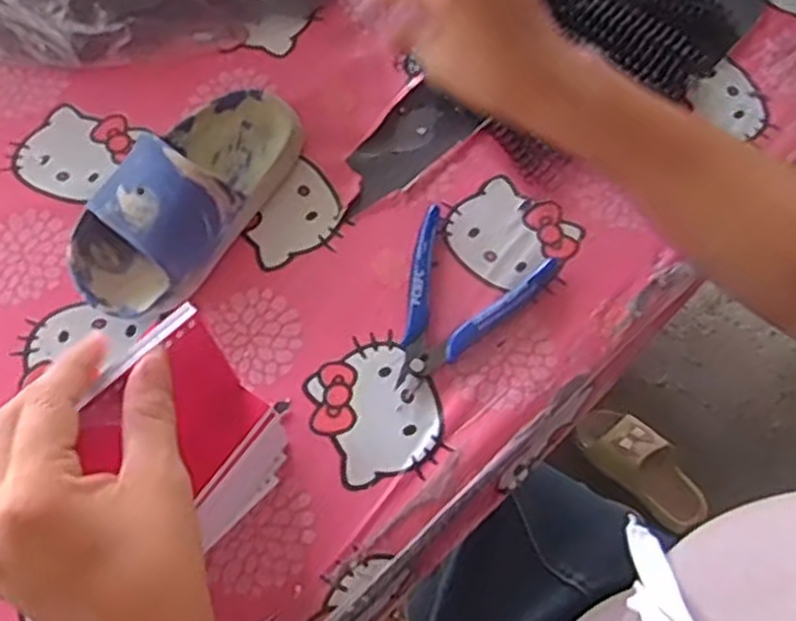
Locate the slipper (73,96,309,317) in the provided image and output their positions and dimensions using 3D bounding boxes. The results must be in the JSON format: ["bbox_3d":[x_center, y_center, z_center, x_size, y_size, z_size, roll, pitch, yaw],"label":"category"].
[{"bbox_3d":[-0.129,-0.077,0.485,0.085,0.061,0.175,34,70,15],"label":"slipper"}]

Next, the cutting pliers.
[{"bbox_3d":[0.038,-0.002,0.476,0.086,0.015,0.118,21,68,10],"label":"cutting pliers"}]

